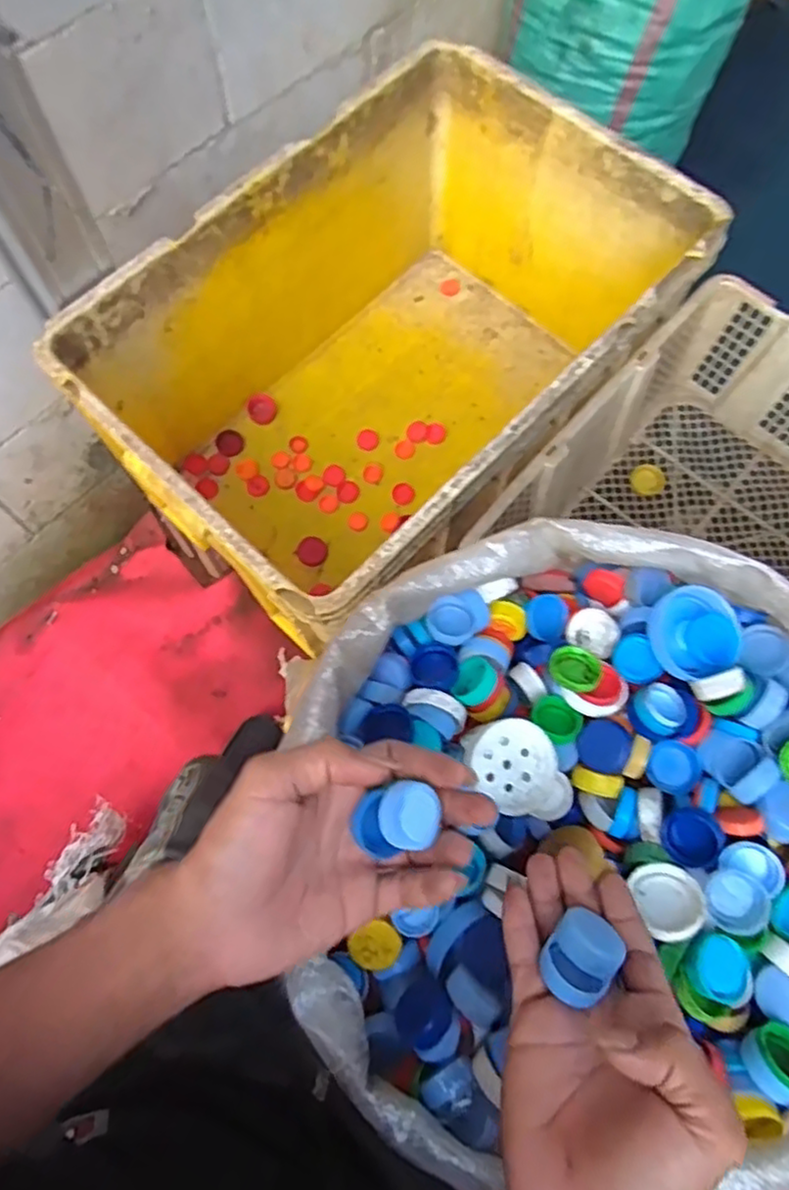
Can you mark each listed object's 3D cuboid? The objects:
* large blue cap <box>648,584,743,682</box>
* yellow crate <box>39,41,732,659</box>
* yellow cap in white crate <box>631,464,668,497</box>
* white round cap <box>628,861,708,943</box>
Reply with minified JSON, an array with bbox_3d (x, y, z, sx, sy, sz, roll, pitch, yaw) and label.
[{"bbox_3d":[0.186,0.024,0.438,0.054,0.026,0.054,0,90,-2],"label":"large blue cap"},{"bbox_3d":[0.000,-0.261,0.833,0.416,0.327,0.615,42,74,16],"label":"yellow crate"},{"bbox_3d":[0.326,-0.147,0.884,0.043,0.006,0.044,0,68,1],"label":"yellow cap in white crate"},{"bbox_3d":[0.154,0.171,0.382,0.038,0.014,0.038,-17,44,17],"label":"white round cap"}]

